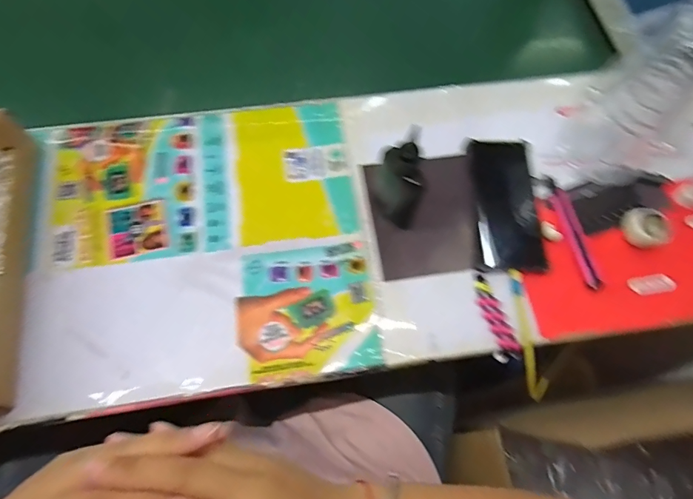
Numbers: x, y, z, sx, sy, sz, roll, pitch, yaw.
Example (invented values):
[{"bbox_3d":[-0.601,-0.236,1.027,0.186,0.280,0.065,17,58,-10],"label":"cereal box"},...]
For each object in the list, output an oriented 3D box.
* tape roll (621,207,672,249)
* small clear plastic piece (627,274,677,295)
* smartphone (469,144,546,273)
[{"bbox_3d":[0.329,-0.024,0.460,0.039,0.028,0.042,18,68,5],"label":"tape roll"},{"bbox_3d":[0.329,0.038,0.449,0.051,0.007,0.021,-10,69,-7],"label":"small clear plastic piece"},{"bbox_3d":[0.180,-0.052,0.477,0.074,0.016,0.159,1,68,-2],"label":"smartphone"}]

